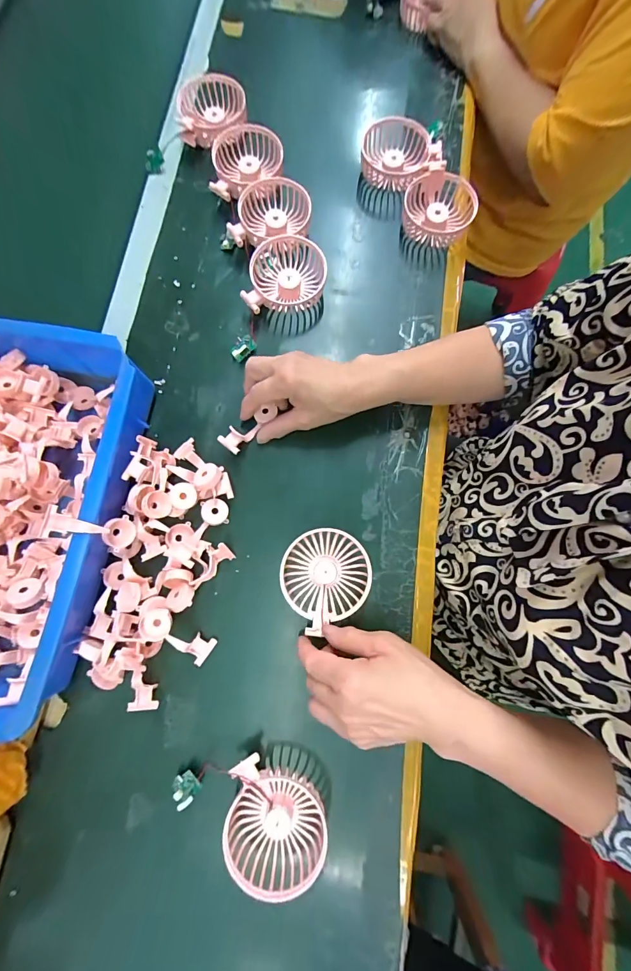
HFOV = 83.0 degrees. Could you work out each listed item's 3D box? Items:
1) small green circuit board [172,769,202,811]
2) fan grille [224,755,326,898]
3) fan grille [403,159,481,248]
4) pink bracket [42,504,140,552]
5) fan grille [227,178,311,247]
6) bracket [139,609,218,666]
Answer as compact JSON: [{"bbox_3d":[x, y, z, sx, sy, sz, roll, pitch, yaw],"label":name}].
[{"bbox_3d":[-0.124,0.287,0.339,0.024,0.018,0.028,41,81,7],"label":"small green circuit board"},{"bbox_3d":[-0.042,0.310,0.326,0.098,0.036,0.085,31,81,6],"label":"fan grille"},{"bbox_3d":[0.156,-0.350,0.455,0.087,0.041,0.089,0,79,-1],"label":"fan grille"},{"bbox_3d":[-0.208,0.040,0.334,0.075,0.019,0.031,21,75,-41],"label":"pink bracket"},{"bbox_3d":[-0.059,-0.338,0.453,0.104,0.033,0.083,-22,80,-4],"label":"fan grille"},{"bbox_3d":[-0.136,0.150,0.353,0.075,0.024,0.030,38,79,-22],"label":"bracket"}]

